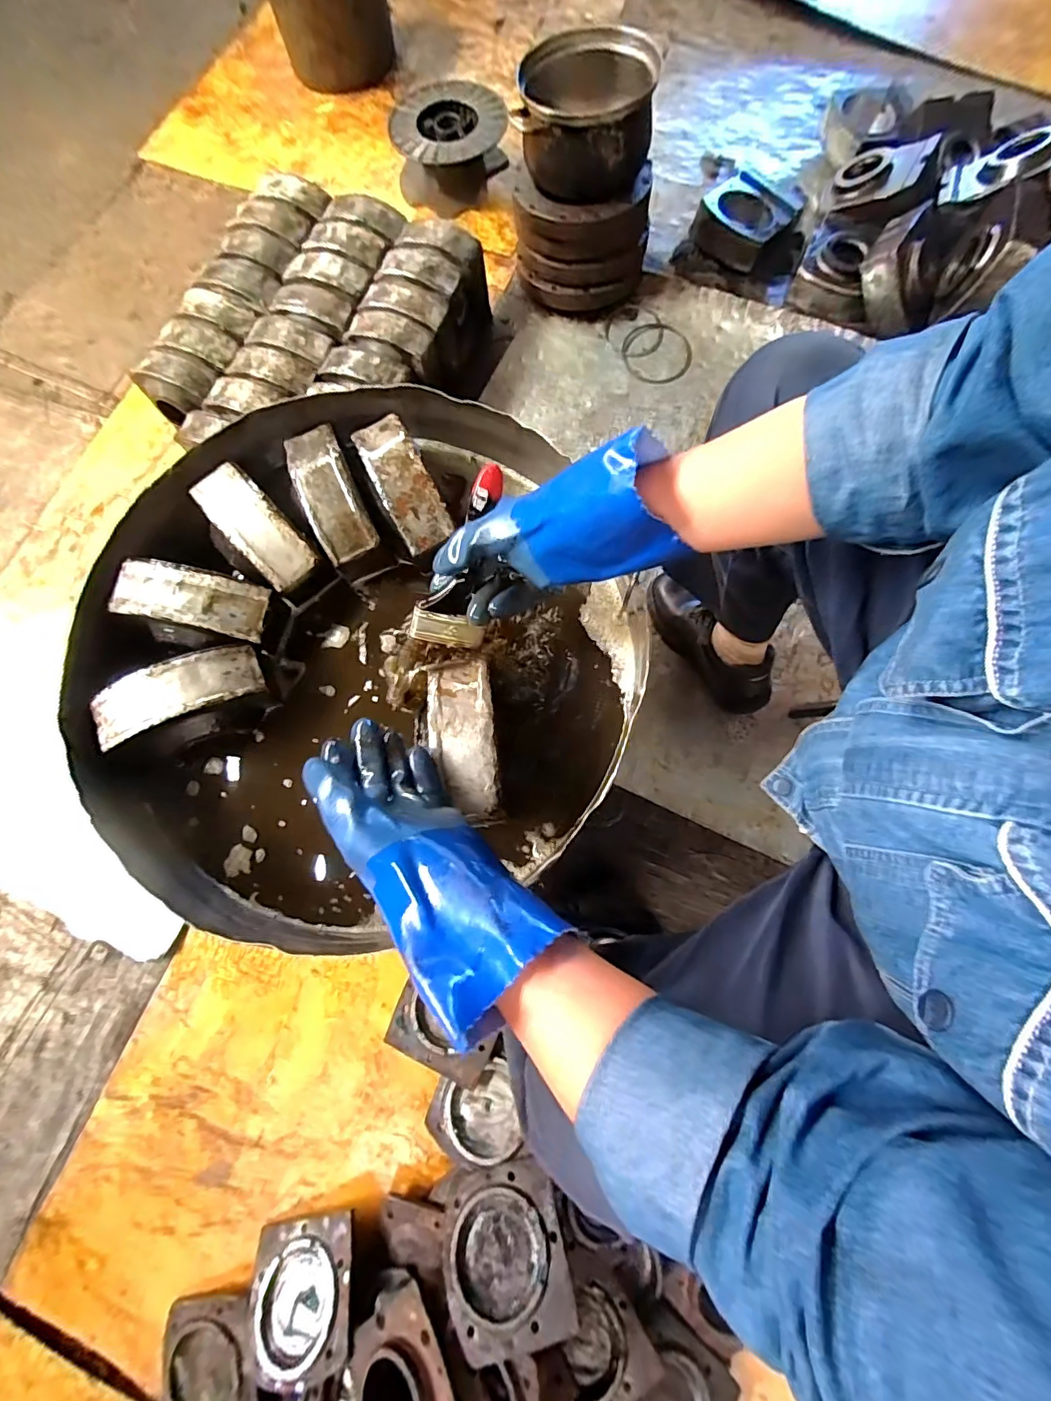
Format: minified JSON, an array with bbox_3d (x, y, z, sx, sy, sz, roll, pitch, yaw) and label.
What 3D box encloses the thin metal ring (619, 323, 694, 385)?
[{"bbox_3d":[0.273,-0.722,1.058,0.148,0.007,0.136,0,90,-1],"label":"thin metal ring"}]

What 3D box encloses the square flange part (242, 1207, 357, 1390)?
[{"bbox_3d":[-0.341,0.897,0.768,0.194,0.030,0.178,-22,43,7],"label":"square flange part"}]

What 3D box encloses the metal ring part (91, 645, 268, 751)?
[{"bbox_3d":[-0.350,-0.008,0.507,0.159,0.031,0.056,-23,77,-4],"label":"metal ring part"}]

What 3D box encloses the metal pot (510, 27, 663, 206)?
[{"bbox_3d":[0.105,-1.010,0.891,0.218,0.139,0.215,0,77,1],"label":"metal pot"}]

